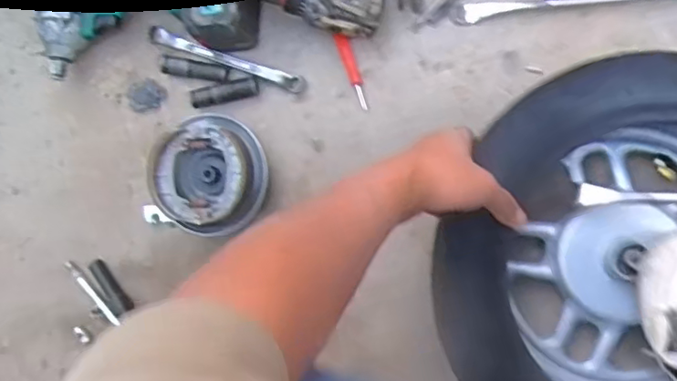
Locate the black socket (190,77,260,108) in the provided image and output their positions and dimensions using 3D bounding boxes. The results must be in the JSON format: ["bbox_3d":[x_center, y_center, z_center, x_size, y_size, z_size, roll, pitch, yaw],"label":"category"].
[{"bbox_3d":[-0.121,-0.106,0.638,0.072,0.015,0.020,-13,86,7],"label":"black socket"}]

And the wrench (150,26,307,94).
[{"bbox_3d":[-0.122,-0.142,0.644,0.184,0.009,0.017,21,91,8],"label":"wrench"}]

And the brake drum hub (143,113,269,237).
[{"bbox_3d":[-0.136,-0.017,0.623,0.122,0.056,0.119,-1,83,9],"label":"brake drum hub"}]

